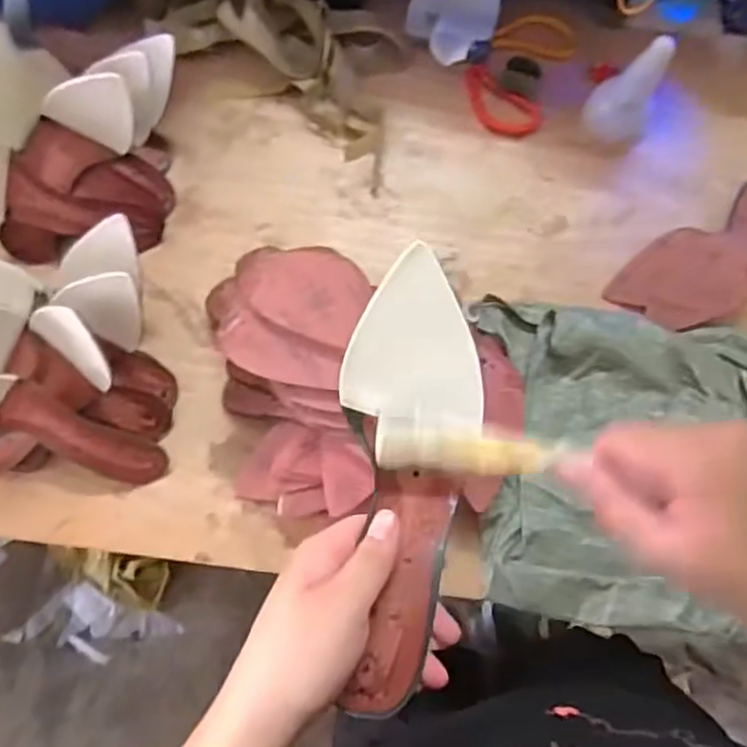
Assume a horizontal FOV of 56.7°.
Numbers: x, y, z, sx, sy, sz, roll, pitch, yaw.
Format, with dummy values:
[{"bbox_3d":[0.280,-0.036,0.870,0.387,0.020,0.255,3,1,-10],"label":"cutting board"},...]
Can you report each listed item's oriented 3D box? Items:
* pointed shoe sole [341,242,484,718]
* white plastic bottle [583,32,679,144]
[{"bbox_3d":[0.019,0.056,0.374,0.072,0.042,0.231,3,84,0],"label":"pointed shoe sole"},{"bbox_3d":[0.267,-0.298,0.703,0.066,0.129,0.054,27,76,6],"label":"white plastic bottle"}]

